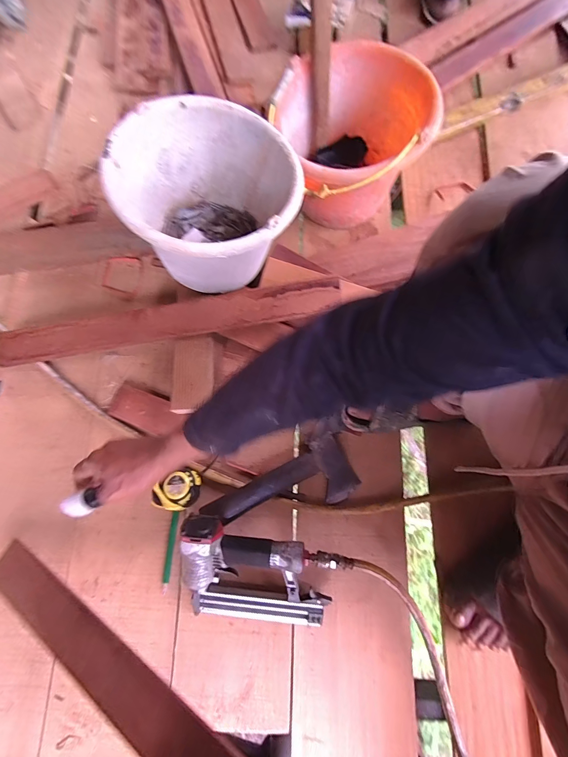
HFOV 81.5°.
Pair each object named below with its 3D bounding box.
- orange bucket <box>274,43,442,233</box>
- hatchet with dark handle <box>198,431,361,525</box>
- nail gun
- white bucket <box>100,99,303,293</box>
[{"bbox_3d":[0.128,-0.431,0.638,0.263,0.206,0.258,0,75,0],"label":"orange bucket"},{"bbox_3d":[-0.005,0.192,0.569,0.263,0.057,0.121,-25,77,-4],"label":"hatchet with dark handle"},{"bbox_3d":[-0.033,0.313,0.516,0.256,0.100,0.157,10,77,4],"label":"nail gun"},{"bbox_3d":[-0.109,-0.279,0.550,0.263,0.198,0.266,0,75,0],"label":"white bucket"}]

